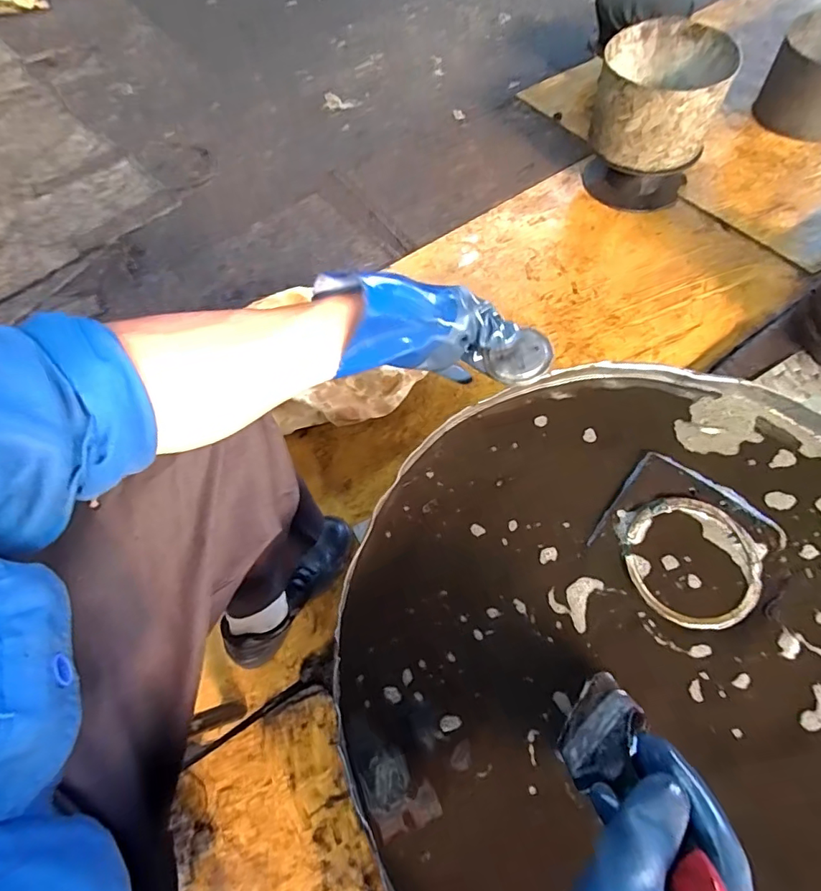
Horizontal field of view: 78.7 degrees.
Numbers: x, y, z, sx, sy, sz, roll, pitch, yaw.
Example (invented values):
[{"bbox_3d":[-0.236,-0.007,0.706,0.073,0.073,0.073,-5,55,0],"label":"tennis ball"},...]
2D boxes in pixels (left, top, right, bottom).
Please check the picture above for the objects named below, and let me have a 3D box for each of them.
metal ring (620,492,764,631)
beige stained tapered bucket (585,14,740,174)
[{"bbox_3d":[0.264,0.106,0.470,0.122,0.007,0.120,-1,62,2],"label":"metal ring"},{"bbox_3d":[0.595,-0.842,1.218,0.287,0.185,0.313,-1,62,2],"label":"beige stained tapered bucket"}]

